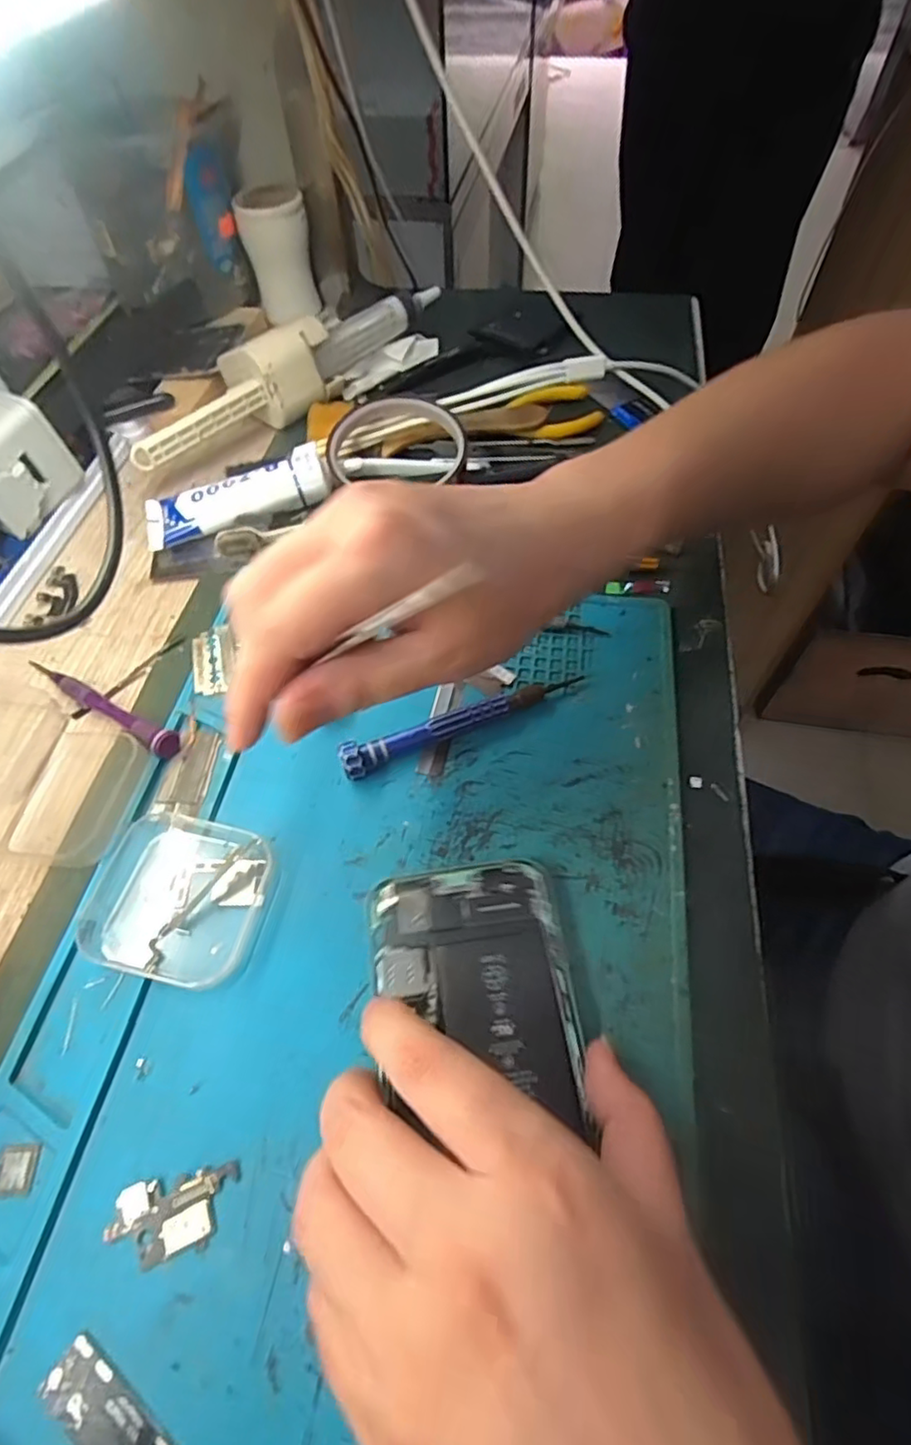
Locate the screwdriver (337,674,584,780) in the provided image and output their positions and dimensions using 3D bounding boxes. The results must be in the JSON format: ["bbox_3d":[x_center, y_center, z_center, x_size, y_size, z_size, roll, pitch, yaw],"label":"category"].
[{"bbox_3d":[0.006,-0.001,0.292,0.123,0.017,0.013,-21,60,-12],"label":"screwdriver"}]

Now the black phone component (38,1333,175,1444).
[{"bbox_3d":[-0.099,0.200,0.175,0.043,0.004,0.017,32,63,18],"label":"black phone component"}]

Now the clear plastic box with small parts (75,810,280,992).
[{"bbox_3d":[-0.114,0.070,0.253,0.071,0.015,0.064,11,59,7],"label":"clear plastic box with small parts"}]

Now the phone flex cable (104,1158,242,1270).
[{"bbox_3d":[-0.092,0.160,0.199,0.039,0.004,0.022,-7,59,-4],"label":"phone flex cable"}]

